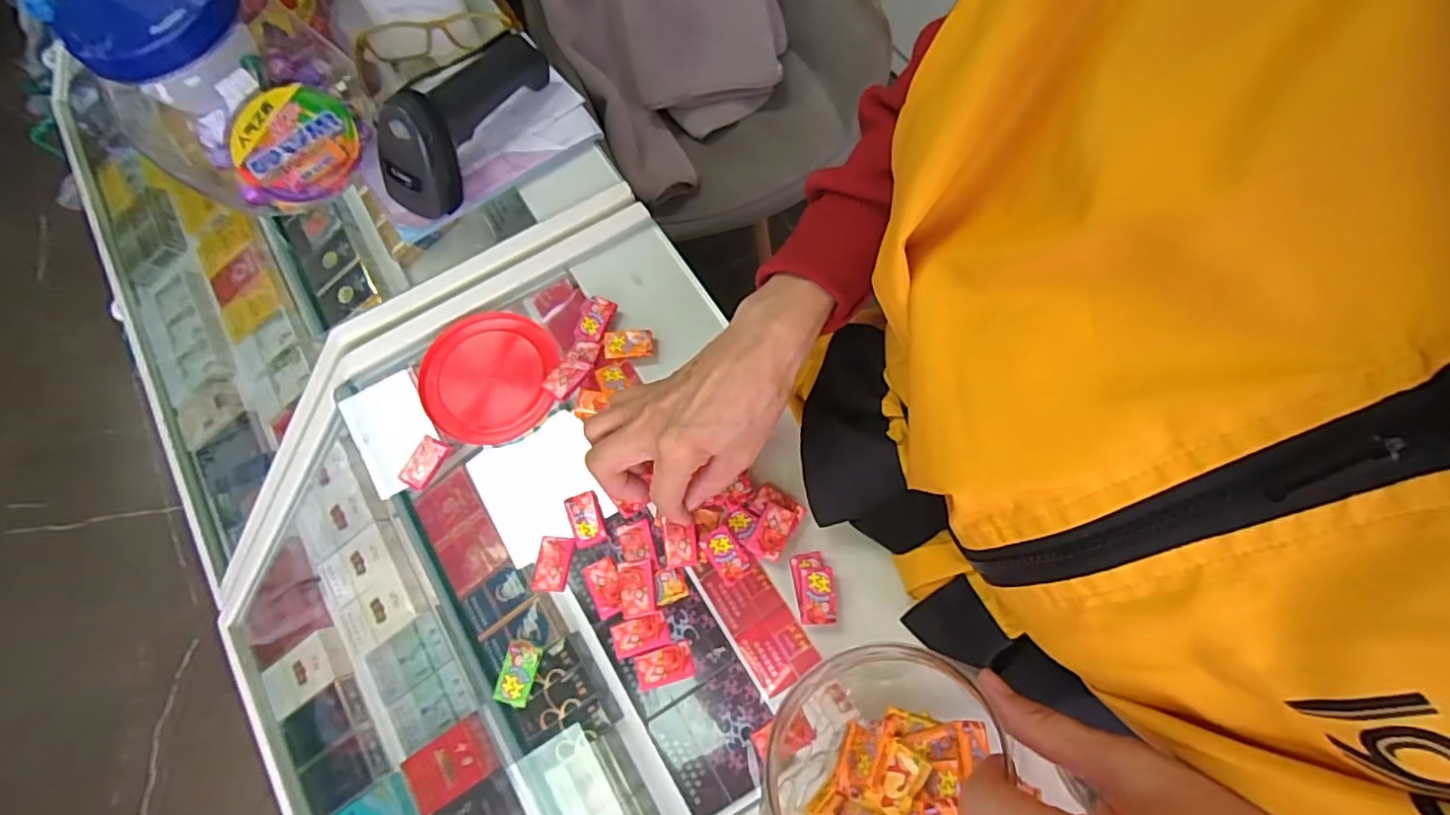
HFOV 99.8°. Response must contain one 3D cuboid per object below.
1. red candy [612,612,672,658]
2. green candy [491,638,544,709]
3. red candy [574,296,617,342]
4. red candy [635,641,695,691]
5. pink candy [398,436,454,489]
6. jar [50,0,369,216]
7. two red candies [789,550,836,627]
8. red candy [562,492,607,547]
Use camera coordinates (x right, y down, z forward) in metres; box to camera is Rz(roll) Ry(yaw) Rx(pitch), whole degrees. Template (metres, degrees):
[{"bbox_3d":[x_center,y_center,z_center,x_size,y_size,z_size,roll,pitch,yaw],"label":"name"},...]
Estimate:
[{"bbox_3d":[-0.055,0.147,0.396,0.036,0.008,0.022,-14,70,-5],"label":"red candy"},{"bbox_3d":[-0.130,0.166,0.383,0.026,0.005,0.036,4,68,22],"label":"green candy"},{"bbox_3d":[-0.101,-0.067,0.467,0.025,0.006,0.036,18,71,7],"label":"red candy"},{"bbox_3d":[-0.038,0.165,0.390,0.035,0.004,0.022,-15,70,-5],"label":"red candy"},{"bbox_3d":[-0.211,0.039,0.429,0.019,0.008,0.036,27,72,10],"label":"pink candy"},{"bbox_3d":[-0.359,-0.244,0.440,0.145,0.134,0.153,0,70,0],"label":"jar"},{"bbox_3d":[0.058,0.117,0.397,0.026,0.009,0.044,-5,70,-2],"label":"two red candies"},{"bbox_3d":[-0.095,0.076,0.419,0.022,0.007,0.036,-20,71,-7],"label":"red candy"}]

